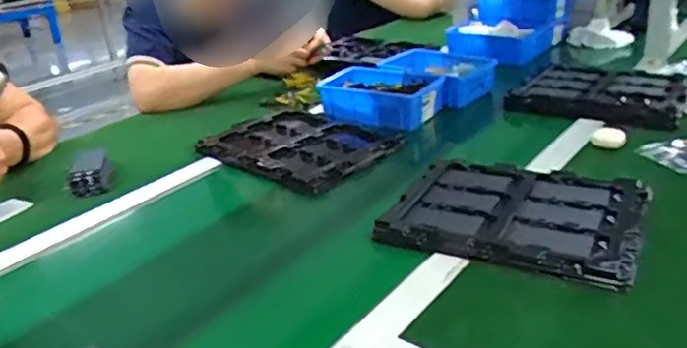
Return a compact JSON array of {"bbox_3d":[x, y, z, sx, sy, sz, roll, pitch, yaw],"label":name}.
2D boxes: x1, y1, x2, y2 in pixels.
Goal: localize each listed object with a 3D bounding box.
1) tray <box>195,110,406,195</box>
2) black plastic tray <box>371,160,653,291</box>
[{"bbox_3d":[-0.069,-0.051,0.971,0.275,0.017,0.223,16,32,37],"label":"tray"},{"bbox_3d":[0.199,0.043,0.719,0.272,0.026,0.205,8,28,25],"label":"black plastic tray"}]

